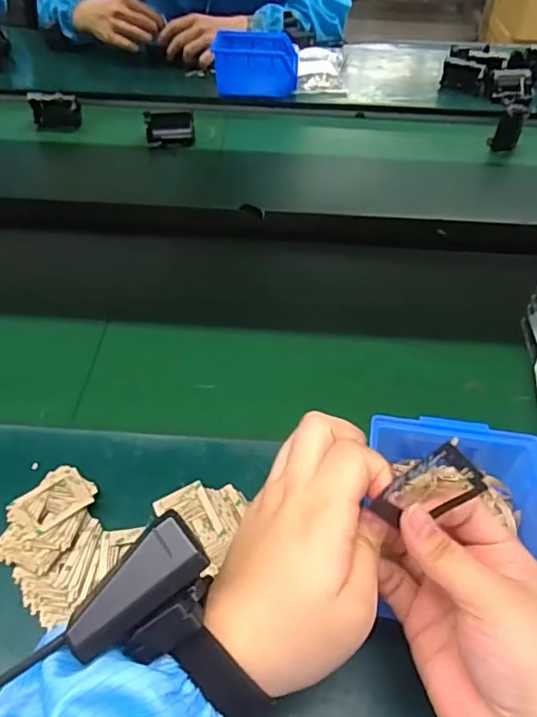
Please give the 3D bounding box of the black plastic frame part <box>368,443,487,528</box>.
[{"bbox_3d":[0.077,0.063,0.270,0.051,0.035,0.007,-33,27,15],"label":"black plastic frame part"}]

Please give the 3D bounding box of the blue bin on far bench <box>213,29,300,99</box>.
[{"bbox_3d":[-0.023,-0.486,0.931,0.137,0.078,0.116,-5,48,-7],"label":"blue bin on far bench"}]

